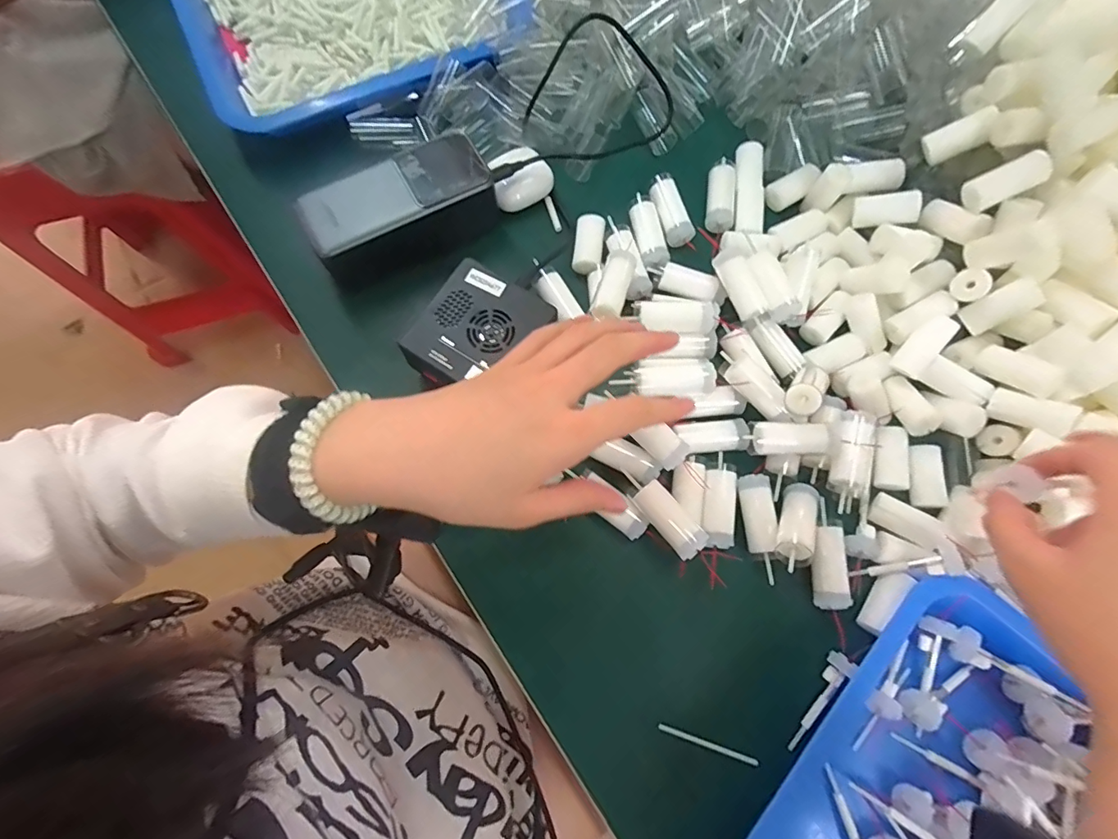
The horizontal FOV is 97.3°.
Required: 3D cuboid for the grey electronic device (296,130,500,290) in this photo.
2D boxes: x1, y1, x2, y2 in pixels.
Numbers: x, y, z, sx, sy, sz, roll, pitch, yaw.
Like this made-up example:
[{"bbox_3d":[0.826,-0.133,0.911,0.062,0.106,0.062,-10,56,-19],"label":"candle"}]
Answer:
[{"bbox_3d":[-0.111,-0.146,0.354,0.129,0.054,0.059,-30,78,-9],"label":"grey electronic device"}]

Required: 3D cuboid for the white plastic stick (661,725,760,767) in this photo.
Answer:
[{"bbox_3d":[0.088,0.194,0.292,0.060,0.004,0.004,18,76,5],"label":"white plastic stick"}]

